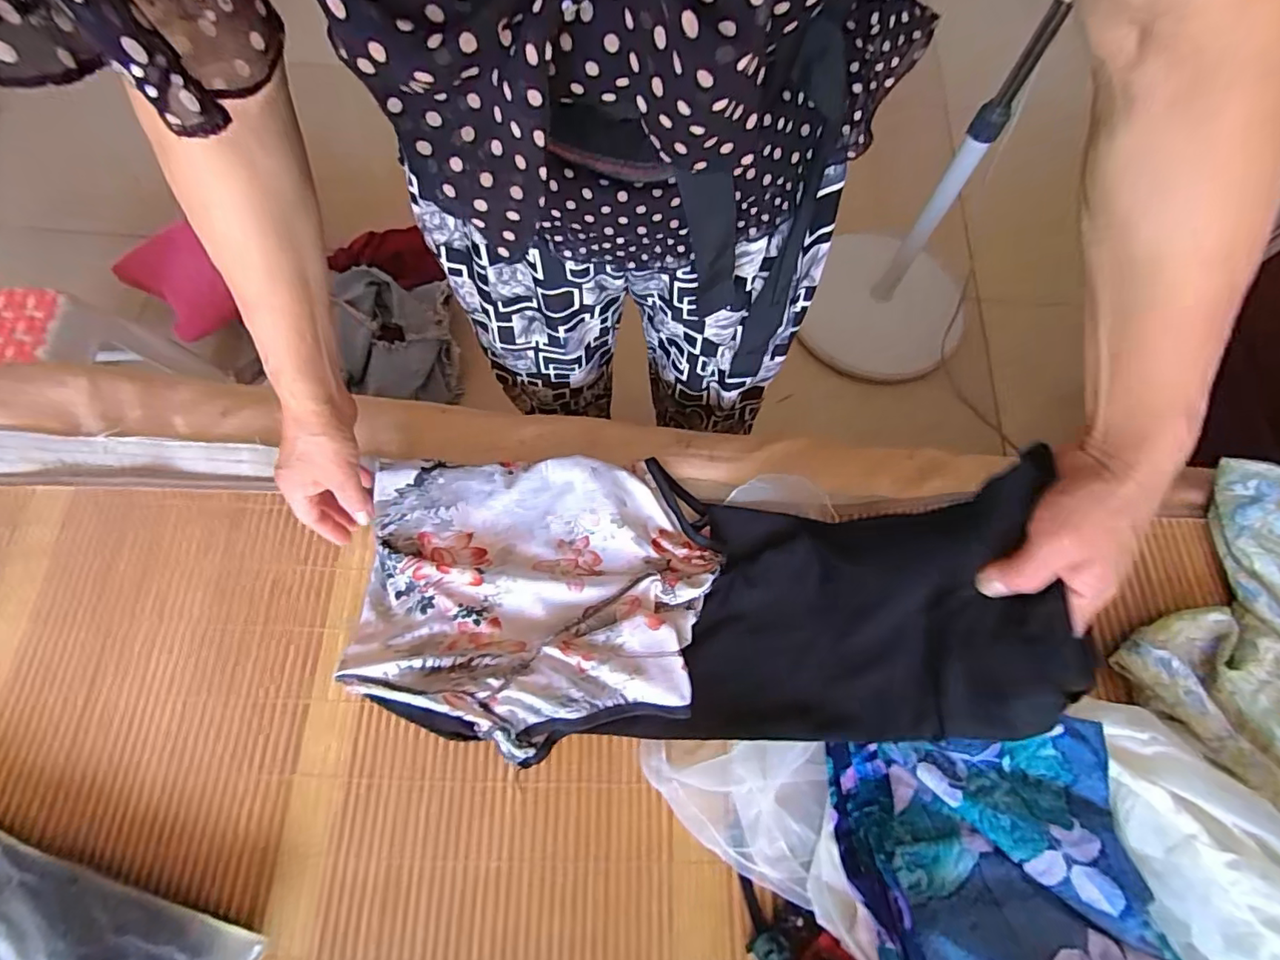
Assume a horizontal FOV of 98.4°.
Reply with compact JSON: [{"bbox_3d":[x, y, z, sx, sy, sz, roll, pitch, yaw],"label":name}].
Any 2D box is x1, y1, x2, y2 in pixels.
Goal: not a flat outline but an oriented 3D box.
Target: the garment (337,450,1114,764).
[{"bbox_3d":[0.007,0.092,0.439,0.491,0.164,0.228,1,69,16],"label":"garment"}]

